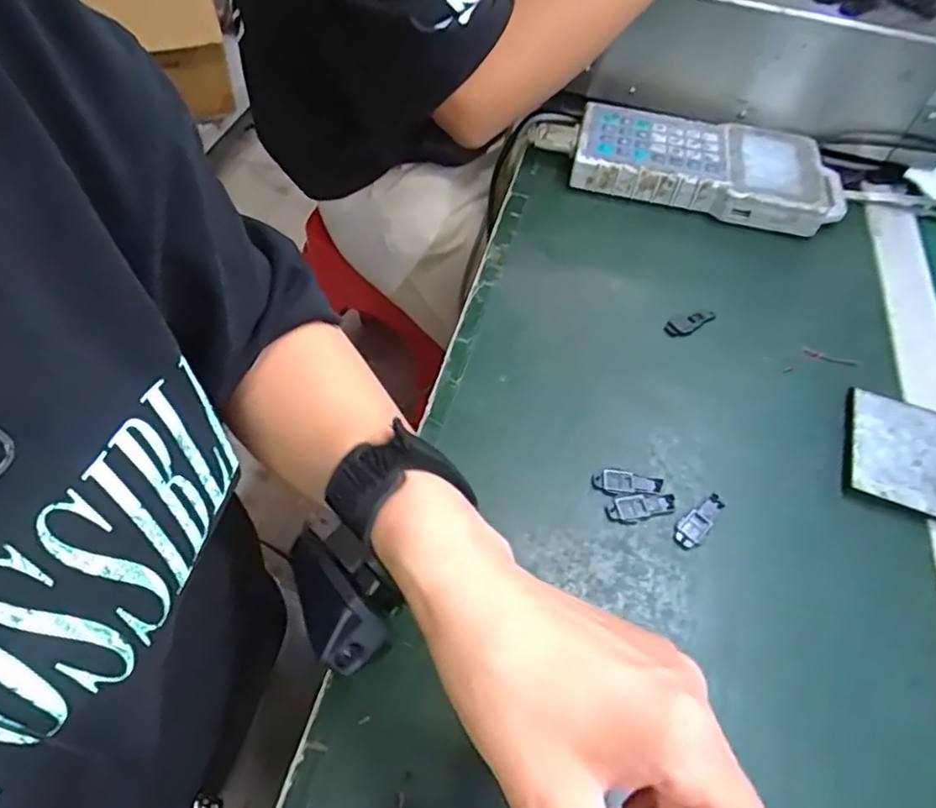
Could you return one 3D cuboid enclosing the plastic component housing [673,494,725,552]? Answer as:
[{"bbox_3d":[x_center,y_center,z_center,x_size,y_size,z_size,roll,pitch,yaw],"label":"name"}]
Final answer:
[{"bbox_3d":[0.130,0.065,0.347,0.015,0.004,0.039,37,61,23],"label":"plastic component housing"}]

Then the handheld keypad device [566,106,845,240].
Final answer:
[{"bbox_3d":[0.205,-0.206,0.526,0.226,0.034,0.110,14,55,9],"label":"handheld keypad device"}]

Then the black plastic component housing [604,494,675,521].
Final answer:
[{"bbox_3d":[0.098,0.058,0.350,0.041,0.004,0.013,-7,55,-6],"label":"black plastic component housing"}]

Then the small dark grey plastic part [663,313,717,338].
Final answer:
[{"bbox_3d":[0.158,-0.057,0.436,0.042,0.004,0.015,-14,56,-11],"label":"small dark grey plastic part"}]

